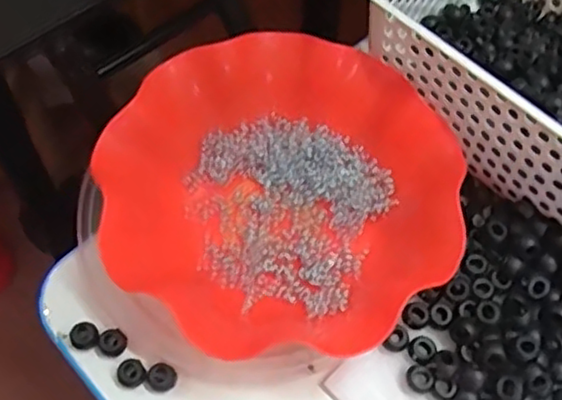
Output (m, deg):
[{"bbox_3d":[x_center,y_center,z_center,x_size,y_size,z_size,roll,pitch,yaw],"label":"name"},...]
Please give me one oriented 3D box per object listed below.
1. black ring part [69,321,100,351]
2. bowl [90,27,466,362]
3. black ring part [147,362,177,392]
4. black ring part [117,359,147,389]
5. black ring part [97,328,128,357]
[{"bbox_3d":[-0.125,0.087,0.424,0.017,0.013,0.018,1,62,-2],"label":"black ring part"},{"bbox_3d":[-0.001,-0.007,0.443,0.214,0.065,0.204,1,62,-2],"label":"bowl"},{"bbox_3d":[-0.073,0.110,0.413,0.017,0.015,0.015,-23,65,-14],"label":"black ring part"},{"bbox_3d":[-0.093,0.108,0.414,0.017,0.011,0.017,1,62,-2],"label":"black ring part"},{"bbox_3d":[-0.106,0.091,0.421,0.016,0.013,0.017,1,62,-2],"label":"black ring part"}]

